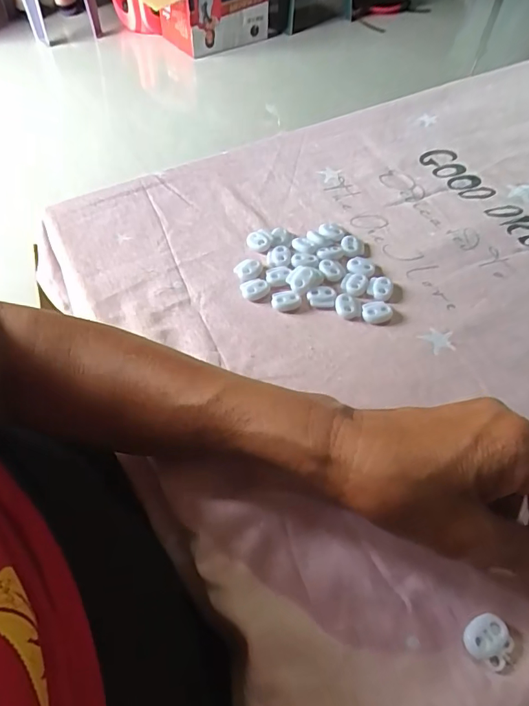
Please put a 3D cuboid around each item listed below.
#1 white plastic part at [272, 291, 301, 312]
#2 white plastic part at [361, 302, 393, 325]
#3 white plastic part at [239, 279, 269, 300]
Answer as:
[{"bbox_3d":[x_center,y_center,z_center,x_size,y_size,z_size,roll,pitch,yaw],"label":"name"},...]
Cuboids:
[{"bbox_3d":[0.016,-0.039,0.351,0.021,0.005,0.015,-10,54,-7],"label":"white plastic part"},{"bbox_3d":[0.083,-0.030,0.345,0.023,0.007,0.016,-8,53,-6],"label":"white plastic part"},{"bbox_3d":[-0.007,-0.049,0.357,0.022,0.005,0.017,-14,54,-11],"label":"white plastic part"}]

